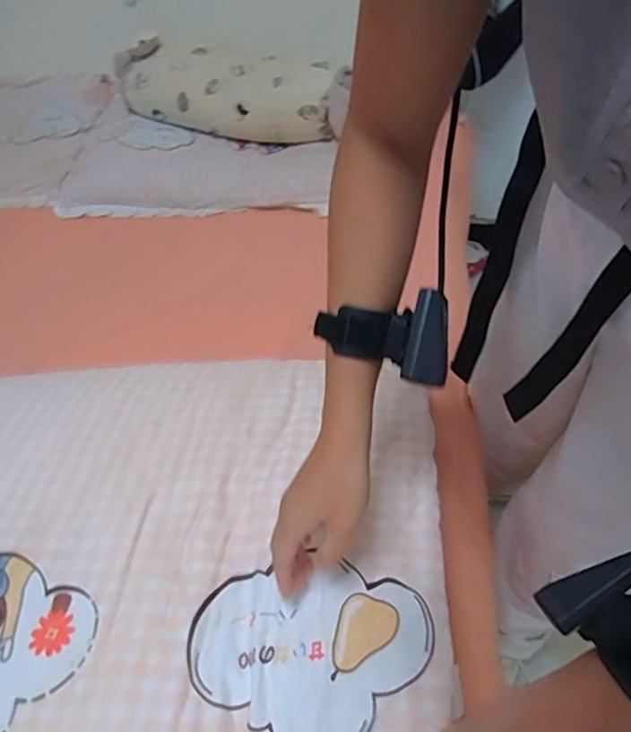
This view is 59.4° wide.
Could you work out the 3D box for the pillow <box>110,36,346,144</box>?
[{"bbox_3d":[-0.213,-0.615,1.241,0.592,0.141,0.125,17,51,19],"label":"pillow"}]

